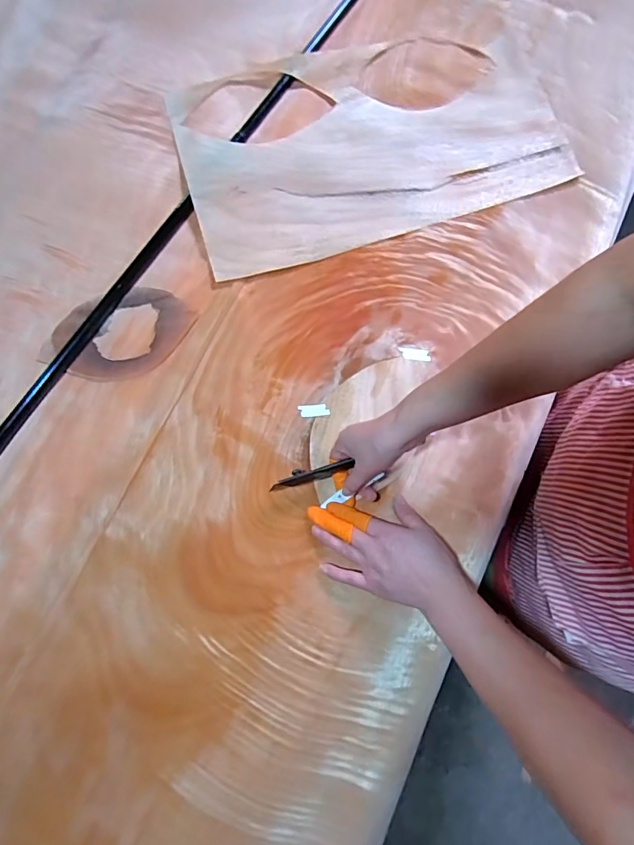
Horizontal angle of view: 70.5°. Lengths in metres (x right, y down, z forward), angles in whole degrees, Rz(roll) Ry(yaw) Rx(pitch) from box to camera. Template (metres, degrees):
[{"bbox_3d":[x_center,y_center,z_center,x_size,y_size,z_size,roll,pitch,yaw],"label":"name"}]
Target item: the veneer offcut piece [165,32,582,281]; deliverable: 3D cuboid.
[{"bbox_3d":[0.070,-0.384,0.601,0.494,0.015,0.297,-17,77,-3],"label":"veneer offcut piece"}]

